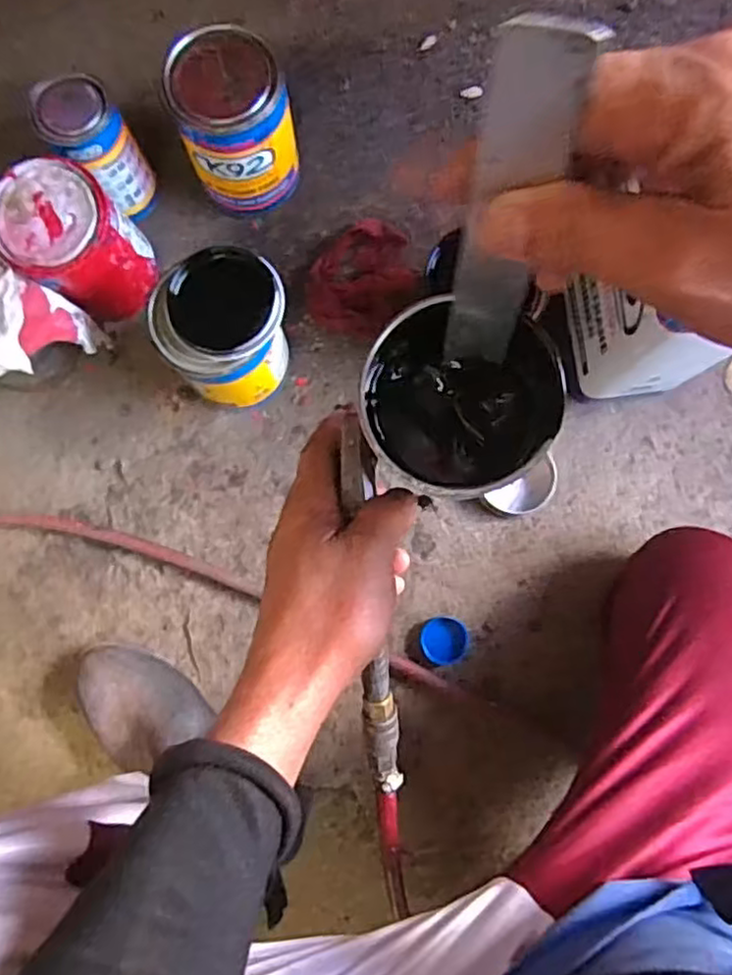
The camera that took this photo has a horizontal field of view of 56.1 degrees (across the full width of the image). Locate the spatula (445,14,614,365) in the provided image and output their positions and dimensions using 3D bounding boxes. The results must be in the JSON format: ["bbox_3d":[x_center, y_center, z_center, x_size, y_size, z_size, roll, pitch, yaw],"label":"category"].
[{"bbox_3d":[0.044,-0.079,0.221,0.025,0.148,0.006,12,73,6],"label":"spatula"}]

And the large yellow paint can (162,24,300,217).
[{"bbox_3d":[-0.124,-0.344,0.663,0.102,0.147,0.103,0,83,1],"label":"large yellow paint can"}]

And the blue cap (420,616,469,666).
[{"bbox_3d":[0.076,0.148,0.663,0.046,0.015,0.045,0,83,1],"label":"blue cap"}]

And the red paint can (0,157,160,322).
[{"bbox_3d":[-0.269,-0.226,0.644,0.106,0.119,0.103,0,83,1],"label":"red paint can"}]

